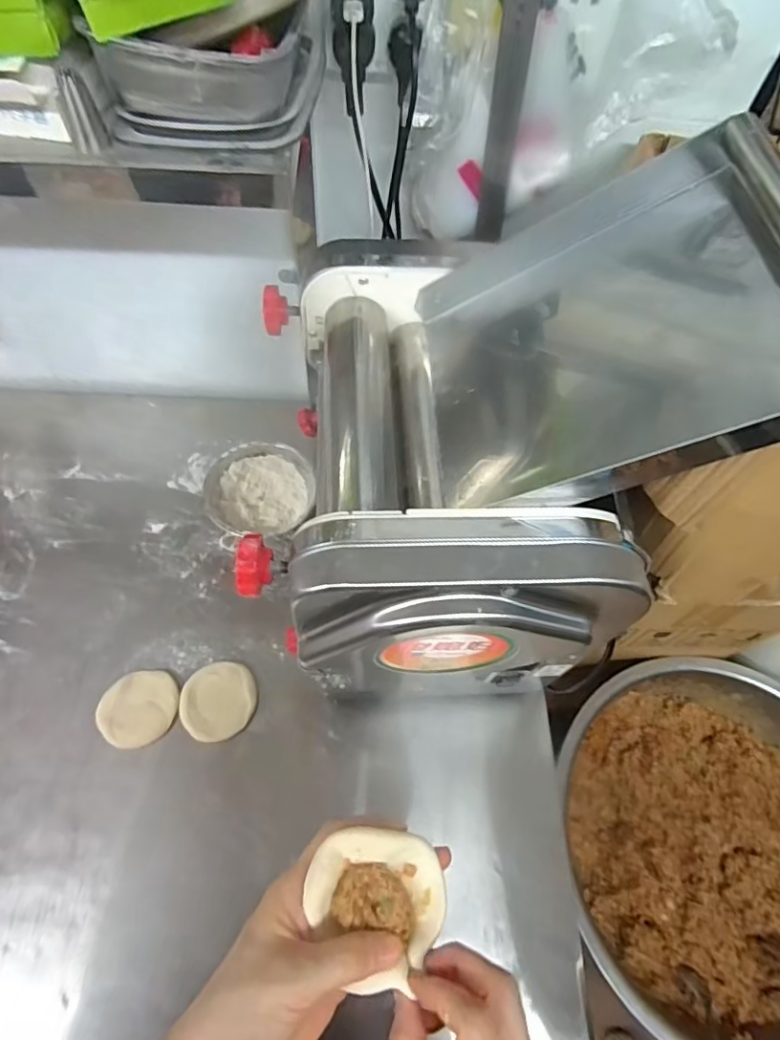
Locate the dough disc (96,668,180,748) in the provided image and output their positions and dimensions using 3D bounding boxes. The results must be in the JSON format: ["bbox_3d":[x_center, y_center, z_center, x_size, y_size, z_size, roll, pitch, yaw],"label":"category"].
[{"bbox_3d":[-0.286,0.215,0.632,0.085,0.010,0.080,2,60,-3],"label":"dough disc"}]

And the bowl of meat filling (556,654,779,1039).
[{"bbox_3d":[0.409,0.406,0.680,0.409,0.111,0.419,2,60,-3],"label":"bowl of meat filling"}]

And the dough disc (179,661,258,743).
[{"bbox_3d":[-0.197,0.207,0.631,0.081,0.009,0.085,2,60,-3],"label":"dough disc"}]

